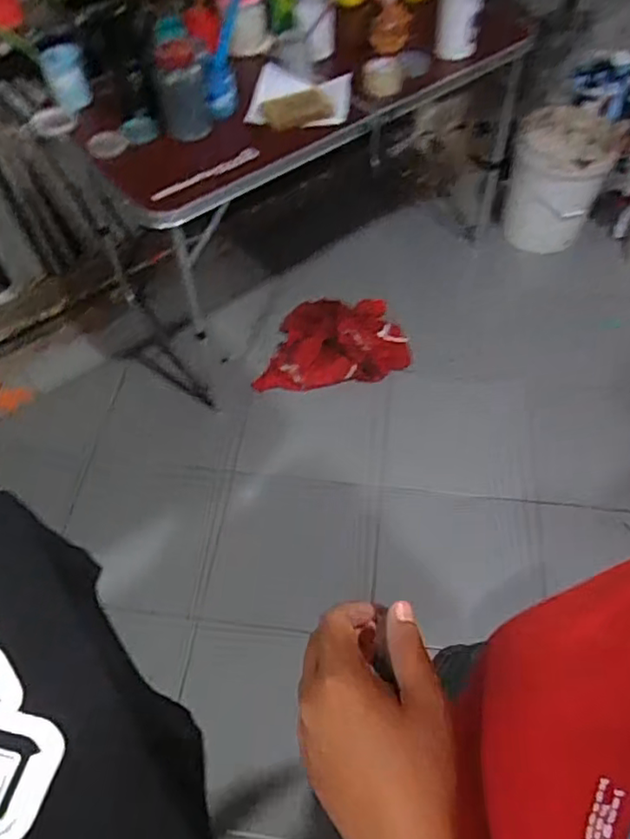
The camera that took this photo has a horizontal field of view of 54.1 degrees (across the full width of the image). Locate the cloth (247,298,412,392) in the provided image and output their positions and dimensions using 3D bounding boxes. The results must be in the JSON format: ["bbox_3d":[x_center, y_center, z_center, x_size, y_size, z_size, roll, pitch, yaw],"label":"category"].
[{"bbox_3d":[0.069,-0.233,1.930,0.439,0.093,0.340,3,56,6],"label":"cloth"}]

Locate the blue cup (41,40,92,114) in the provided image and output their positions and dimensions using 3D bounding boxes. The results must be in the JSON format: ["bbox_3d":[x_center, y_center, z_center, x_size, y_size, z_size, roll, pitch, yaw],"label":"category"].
[{"bbox_3d":[-0.577,-0.801,1.436,0.087,0.129,0.084,-2,56,3],"label":"blue cup"}]

